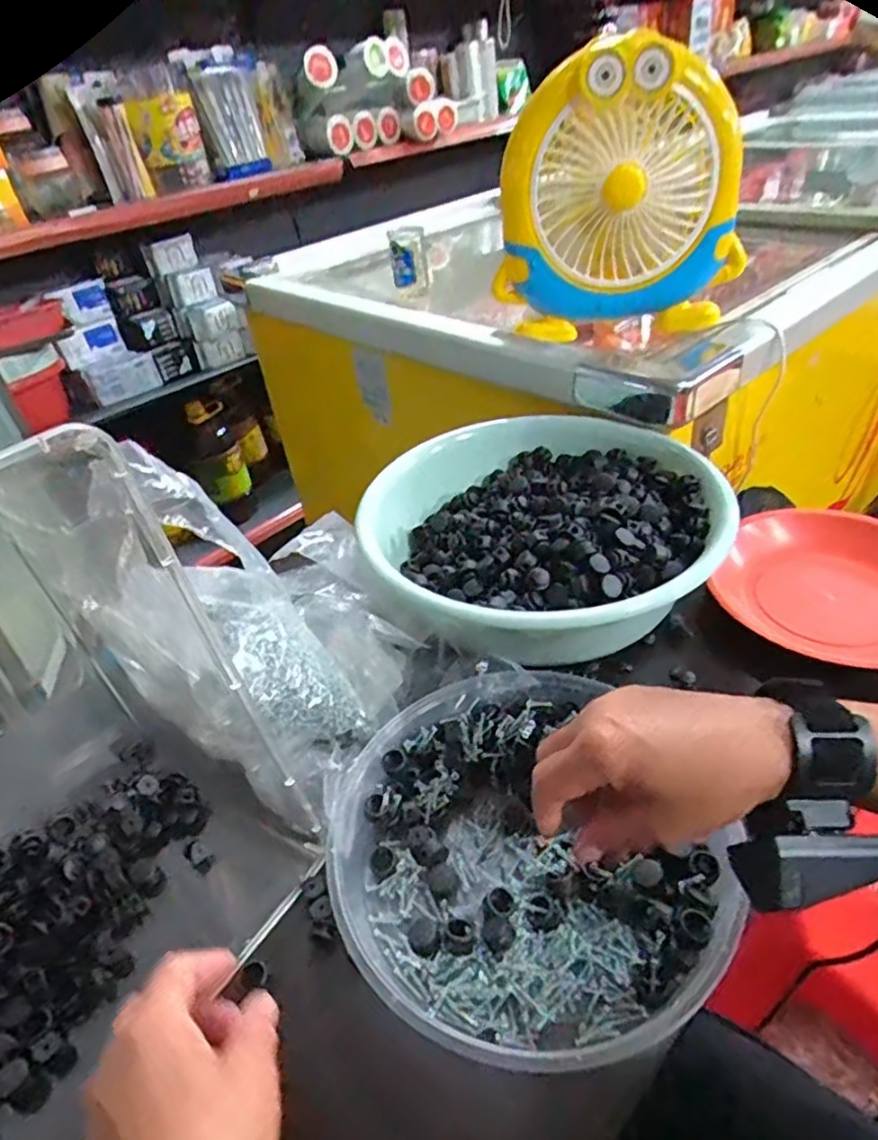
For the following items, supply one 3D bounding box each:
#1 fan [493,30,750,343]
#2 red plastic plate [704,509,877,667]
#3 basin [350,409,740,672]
[{"bbox_3d":[0.188,-0.383,0.685,0.248,0.240,0.100,5,40,15],"label":"fan"},{"bbox_3d":[0.338,0.006,0.543,0.174,0.045,0.174,-5,38,4],"label":"red plastic plate"},{"bbox_3d":[0.091,-0.029,0.559,0.295,0.078,0.267,-28,43,-24],"label":"basin"}]

